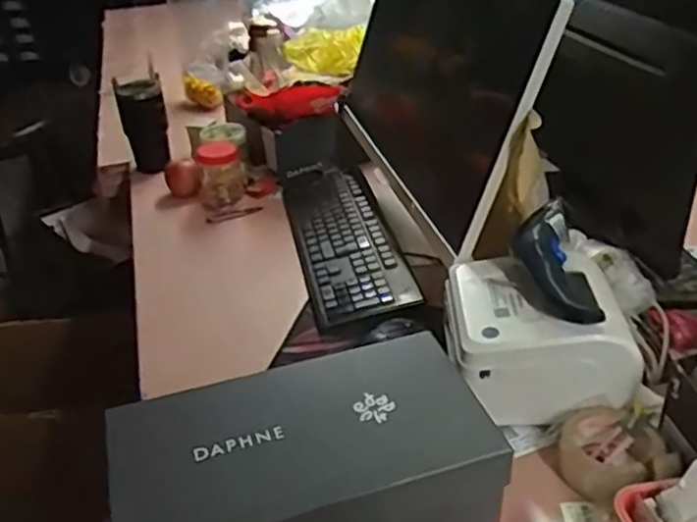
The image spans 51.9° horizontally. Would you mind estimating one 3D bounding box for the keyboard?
[{"bbox_3d":[-0.011,-0.036,1.165,0.147,0.038,0.447,-10,33,-8],"label":"keyboard"}]

